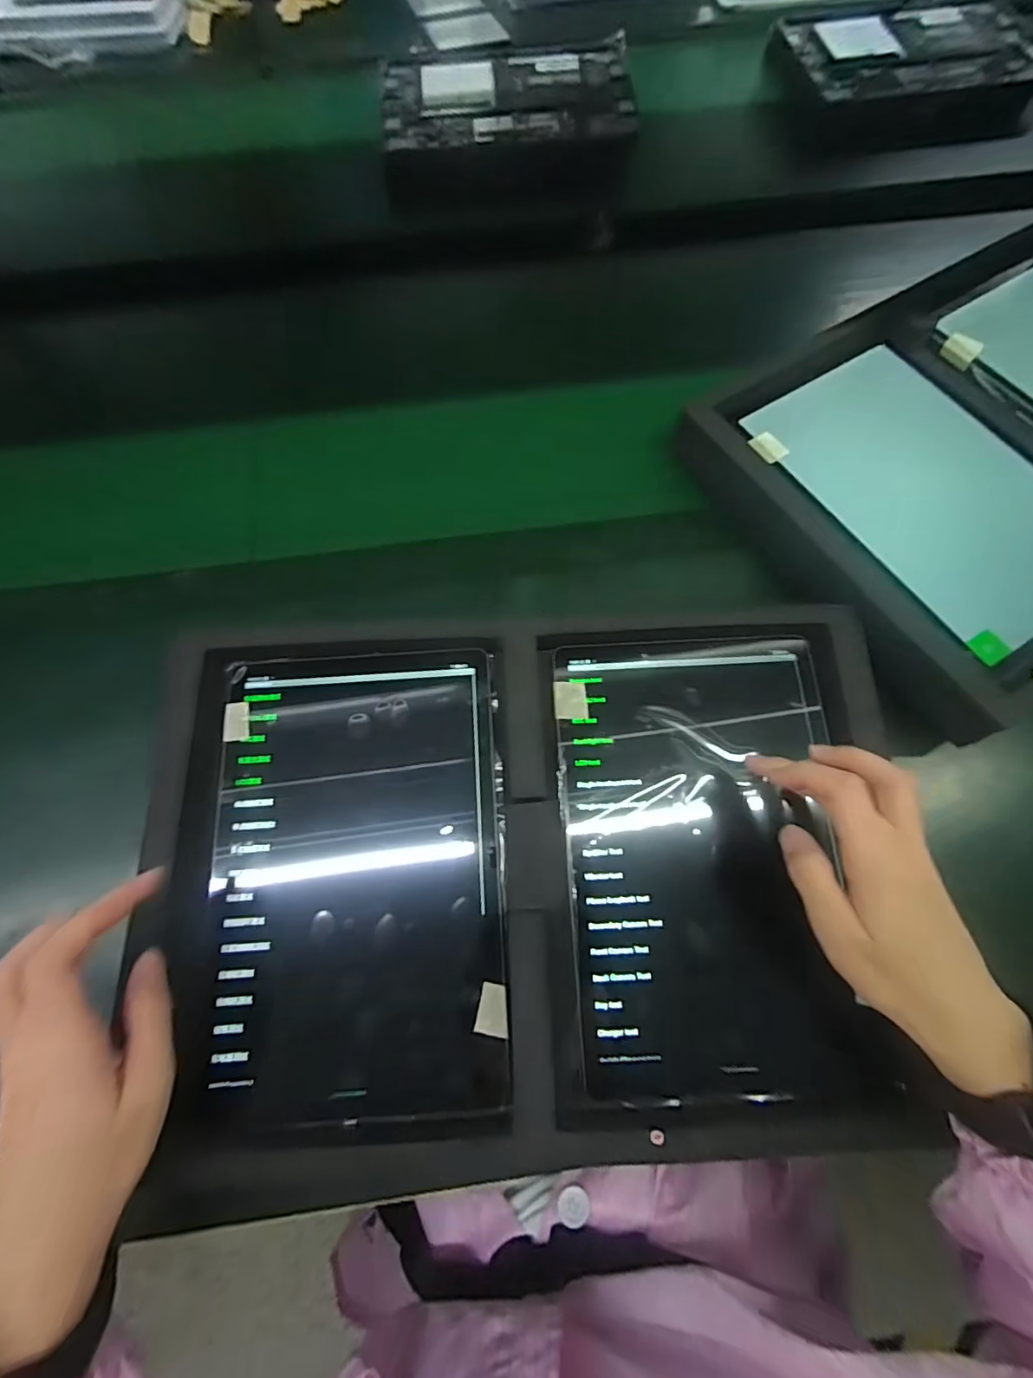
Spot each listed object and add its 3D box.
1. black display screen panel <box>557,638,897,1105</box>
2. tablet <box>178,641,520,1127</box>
[{"bbox_3d":[0.110,0.093,0.325,0.159,0.010,0.252,-3,74,1],"label":"black display screen panel"},{"bbox_3d":[-0.093,0.101,0.324,0.167,0.016,0.256,-4,69,1],"label":"tablet"}]

